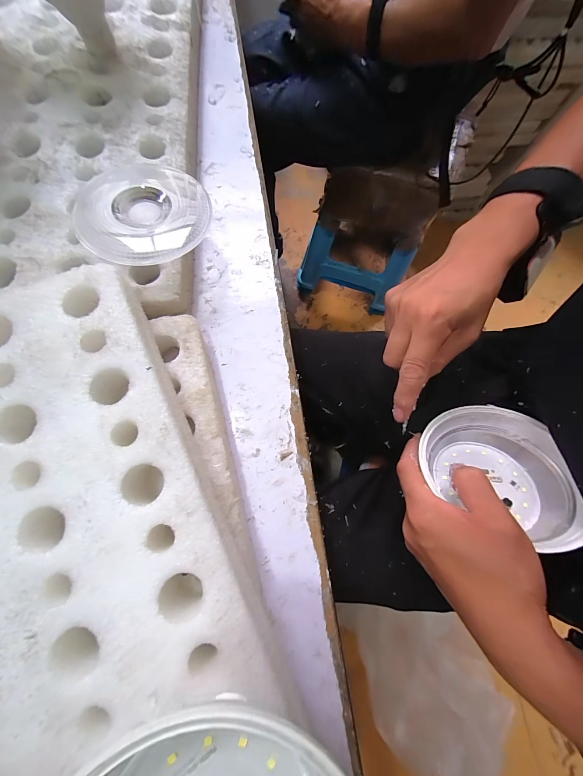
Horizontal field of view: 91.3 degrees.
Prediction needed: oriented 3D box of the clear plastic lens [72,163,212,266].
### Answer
[{"bbox_3d":[-0.134,-0.160,0.252,0.112,0.010,0.121,1,77,-3],"label":"clear plastic lens"}]

